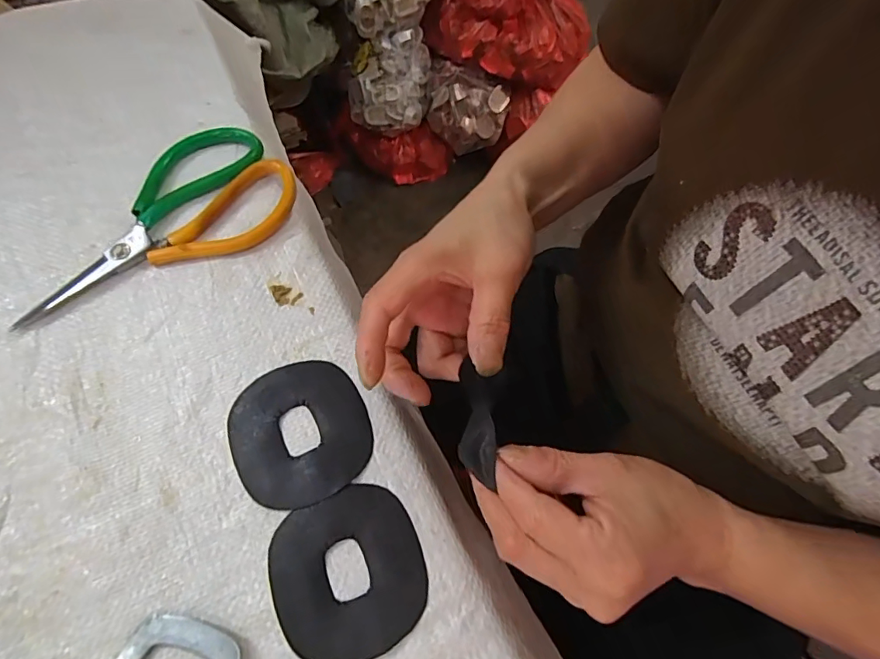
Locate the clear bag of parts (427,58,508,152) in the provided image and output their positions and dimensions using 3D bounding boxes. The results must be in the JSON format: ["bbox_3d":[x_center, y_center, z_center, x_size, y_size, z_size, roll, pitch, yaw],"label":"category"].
[{"bbox_3d":[0.059,-0.513,1.142,0.187,0.122,0.127,17,67,6],"label":"clear bag of parts"}]

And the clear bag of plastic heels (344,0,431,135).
[{"bbox_3d":[-0.104,-0.657,1.041,0.193,0.438,0.111,-1,28,-2],"label":"clear bag of plastic heels"}]

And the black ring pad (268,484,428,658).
[{"bbox_3d":[-0.048,0.126,0.254,0.076,0.004,0.077,-23,69,-11],"label":"black ring pad"}]

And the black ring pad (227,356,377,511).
[{"bbox_3d":[-0.081,0.059,0.284,0.076,0.004,0.080,-21,69,-10],"label":"black ring pad"}]

